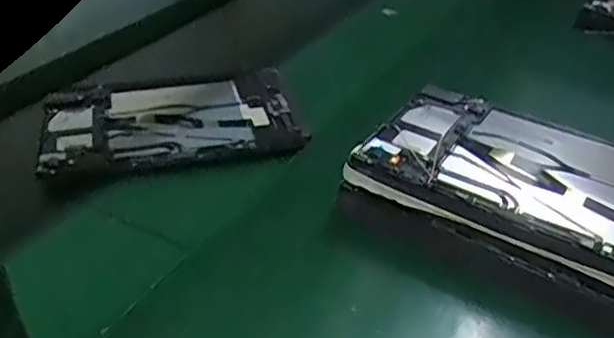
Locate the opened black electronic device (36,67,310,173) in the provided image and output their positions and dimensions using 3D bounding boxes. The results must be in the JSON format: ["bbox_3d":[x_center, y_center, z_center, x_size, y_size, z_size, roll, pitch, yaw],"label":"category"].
[{"bbox_3d":[-0.132,-0.051,0.631,0.241,0.011,0.151,-5,37,-11],"label":"opened black electronic device"}]

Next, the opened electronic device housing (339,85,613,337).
[{"bbox_3d":[0.169,0.022,0.508,0.241,0.064,0.156,22,40,23],"label":"opened electronic device housing"}]

